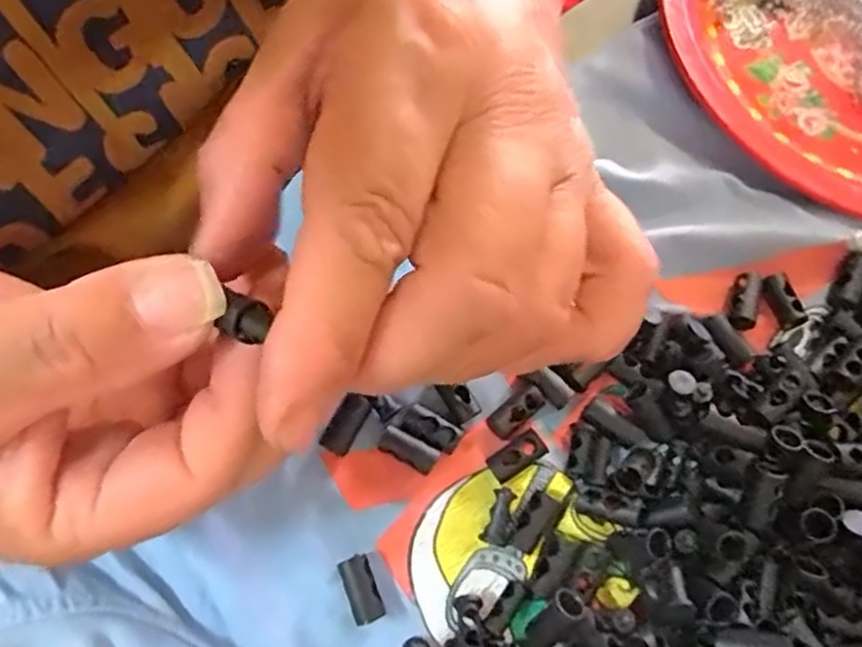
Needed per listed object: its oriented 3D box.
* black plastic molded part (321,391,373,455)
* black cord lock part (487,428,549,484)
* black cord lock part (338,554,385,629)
[{"bbox_3d":[-0.026,0.031,0.208,0.009,0.005,0.018,29,72,5],"label":"black plastic molded part"},{"bbox_3d":[0.026,0.040,0.208,0.017,0.007,0.009,-30,77,-13],"label":"black cord lock part"},{"bbox_3d":[-0.020,0.076,0.194,0.009,0.006,0.019,-19,75,-10],"label":"black cord lock part"}]

